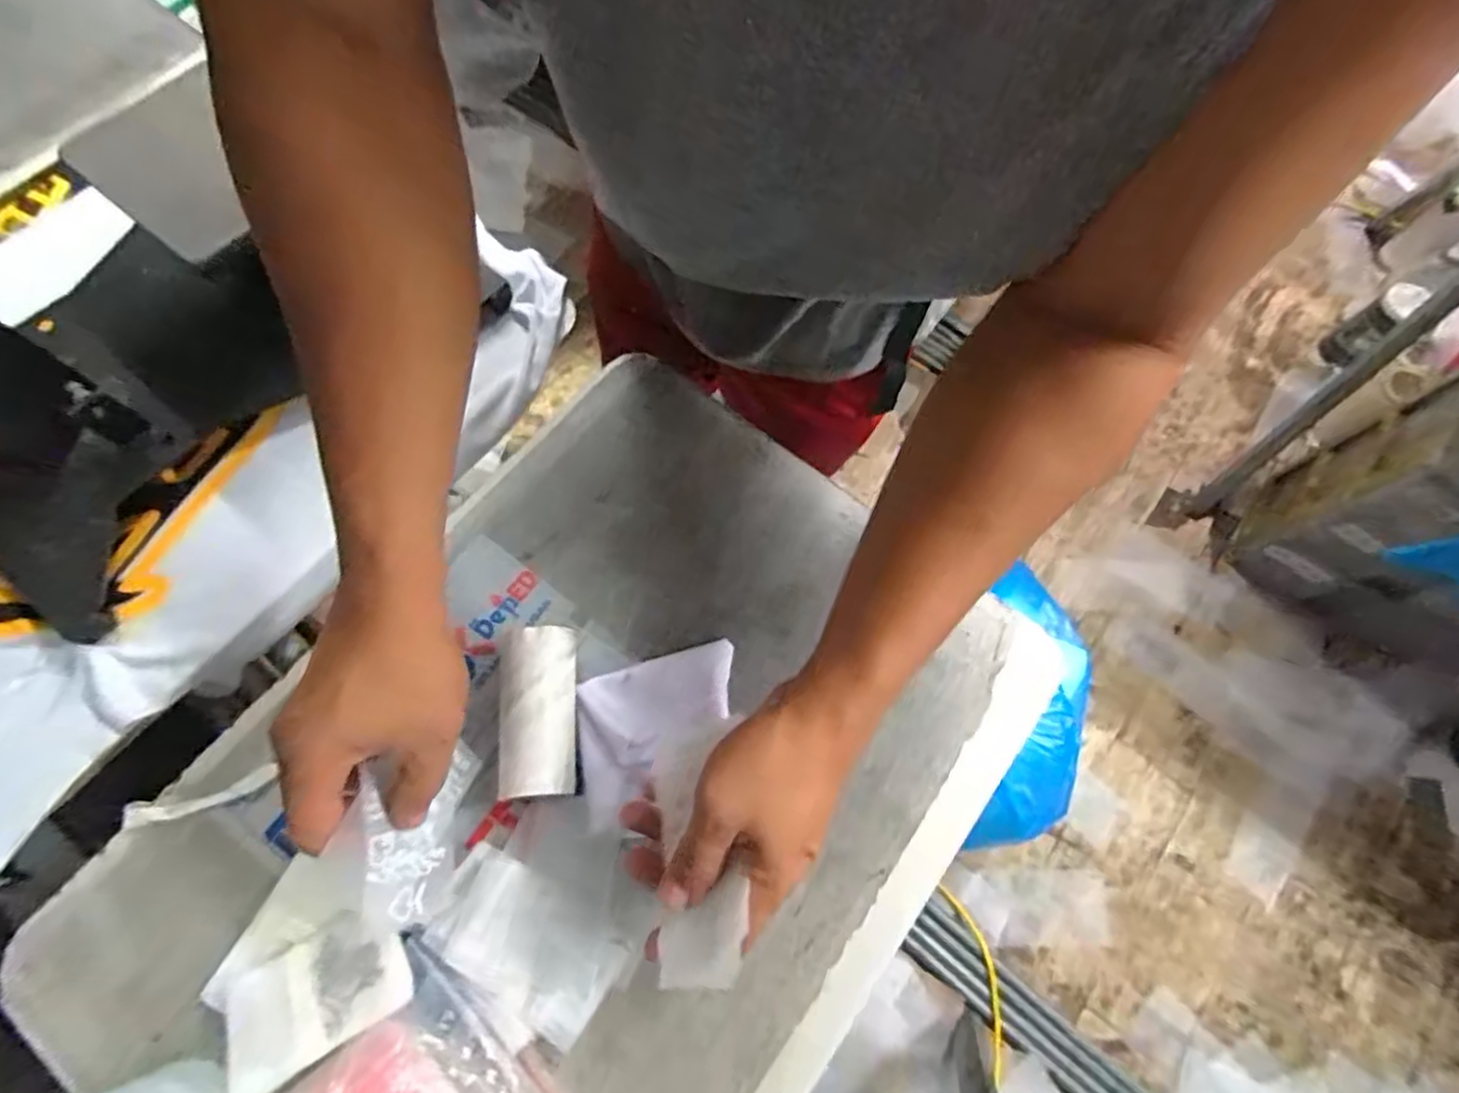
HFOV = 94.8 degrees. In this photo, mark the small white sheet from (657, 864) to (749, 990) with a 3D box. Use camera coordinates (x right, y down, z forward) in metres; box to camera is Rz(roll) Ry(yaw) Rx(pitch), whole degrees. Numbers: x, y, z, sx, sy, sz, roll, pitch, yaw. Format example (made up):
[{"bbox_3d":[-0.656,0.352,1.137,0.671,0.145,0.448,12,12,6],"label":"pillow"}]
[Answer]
[{"bbox_3d":[-0.014,0.184,0.322,0.004,0.058,0.046,30,47,-33],"label":"small white sheet"}]

